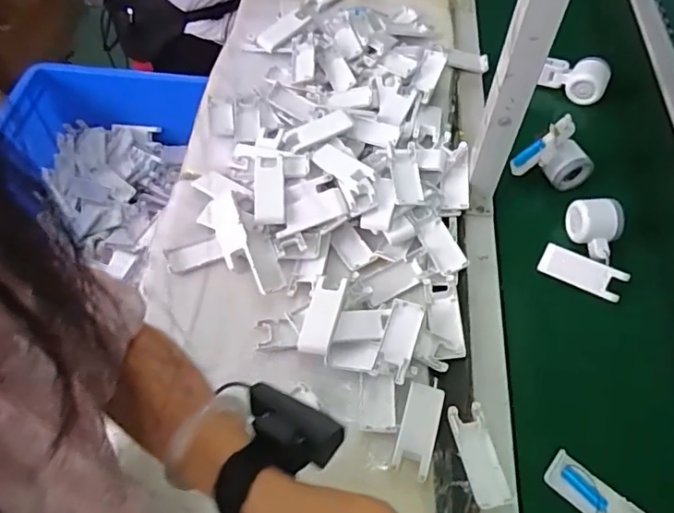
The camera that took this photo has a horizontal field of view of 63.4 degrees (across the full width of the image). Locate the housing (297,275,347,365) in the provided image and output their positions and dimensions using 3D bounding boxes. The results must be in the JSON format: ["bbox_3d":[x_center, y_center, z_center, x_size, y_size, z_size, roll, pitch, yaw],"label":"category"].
[{"bbox_3d":[-0.017,0.072,0.653,0.040,0.022,0.103,12,58,6],"label":"housing"}]

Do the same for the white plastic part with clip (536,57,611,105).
[{"bbox_3d":[0.391,-0.291,0.885,0.095,0.051,0.050,31,62,17],"label":"white plastic part with clip"}]

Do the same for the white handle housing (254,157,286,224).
[{"bbox_3d":[-0.089,-0.084,0.723,0.039,0.029,0.101,-3,56,-2],"label":"white handle housing"}]

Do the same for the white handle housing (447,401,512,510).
[{"bbox_3d":[0.150,0.211,0.580,0.040,0.012,0.103,-10,58,-8],"label":"white handle housing"}]

